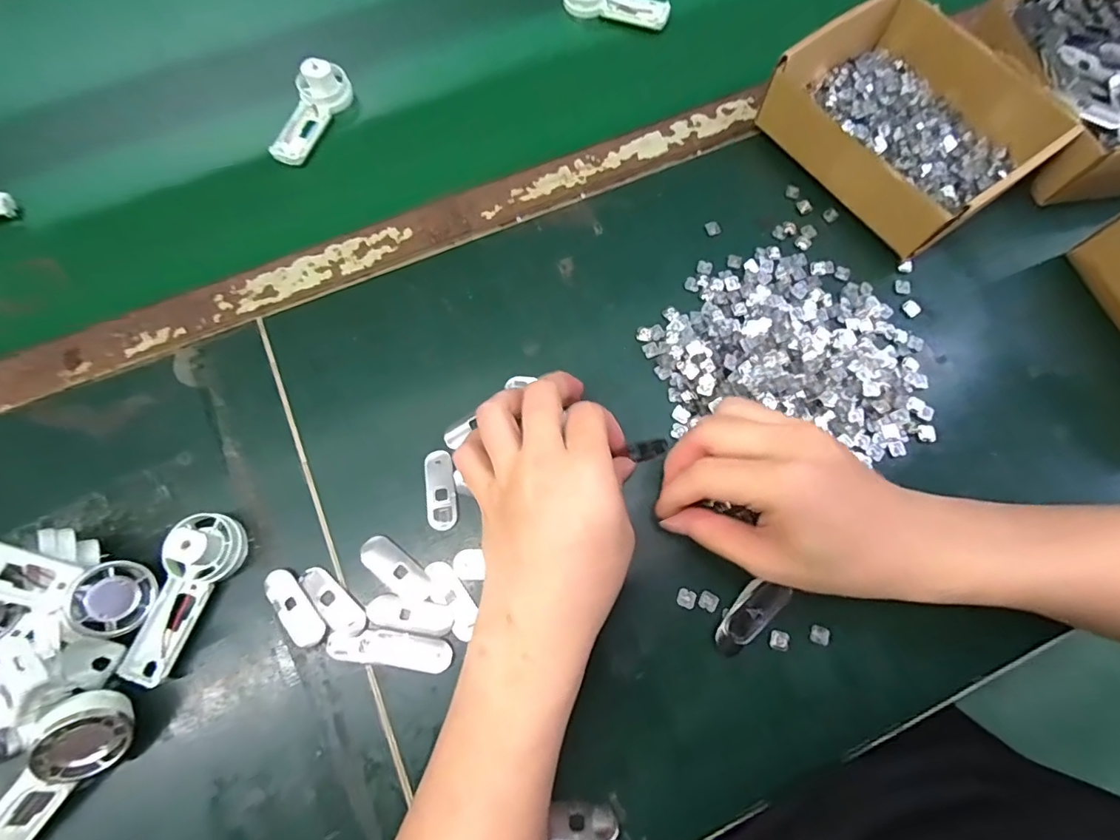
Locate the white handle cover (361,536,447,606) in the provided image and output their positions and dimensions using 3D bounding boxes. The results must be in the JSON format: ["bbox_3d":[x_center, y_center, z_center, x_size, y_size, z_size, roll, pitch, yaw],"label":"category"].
[{"bbox_3d":[-0.096,0.092,0.312,0.057,0.004,0.020,37,76,10],"label":"white handle cover"}]

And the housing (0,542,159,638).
[{"bbox_3d":[-0.266,0.084,0.270,0.016,0.093,0.034,9,67,47],"label":"housing"}]

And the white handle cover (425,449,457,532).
[{"bbox_3d":[-0.076,0.044,0.328,0.019,0.004,0.050,-8,73,-3],"label":"white handle cover"}]

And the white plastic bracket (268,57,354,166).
[{"bbox_3d":[-0.203,-0.248,0.412,0.031,0.029,0.093,23,74,7],"label":"white plastic bracket"}]

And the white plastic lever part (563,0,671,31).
[{"bbox_3d":[0.050,-0.368,0.454,0.093,0.038,0.029,19,74,5],"label":"white plastic lever part"}]

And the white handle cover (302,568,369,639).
[{"bbox_3d":[-0.136,0.109,0.306,0.049,0.004,0.019,40,77,11],"label":"white handle cover"}]

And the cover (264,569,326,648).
[{"bbox_3d":[-0.158,0.111,0.306,0.020,0.004,0.050,-37,77,-11],"label":"cover"}]

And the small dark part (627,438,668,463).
[{"bbox_3d":[0.057,0.020,0.335,0.027,0.006,0.011,-11,73,-17],"label":"small dark part"}]

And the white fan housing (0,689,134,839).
[{"bbox_3d":[-0.263,0.186,0.268,0.091,0.039,0.021,-58,36,-3],"label":"white fan housing"}]

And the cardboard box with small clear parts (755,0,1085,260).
[{"bbox_3d":[0.254,-0.221,0.383,0.147,0.055,0.172,-37,76,-10],"label":"cardboard box with small clear parts"}]

